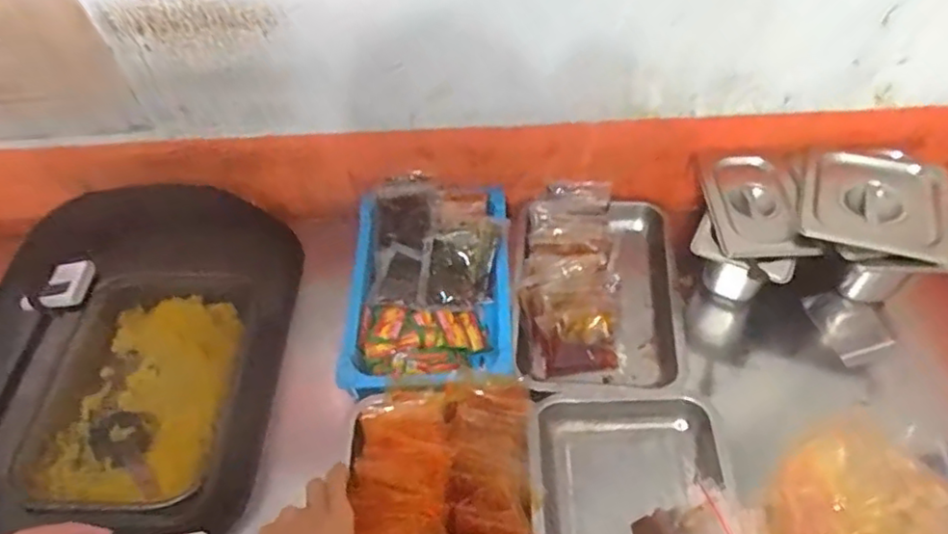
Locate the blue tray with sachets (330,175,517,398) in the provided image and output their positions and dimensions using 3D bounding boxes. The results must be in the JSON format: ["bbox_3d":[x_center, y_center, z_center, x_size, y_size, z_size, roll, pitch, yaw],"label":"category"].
[{"bbox_3d":[-0.058,0.021,0.808,0.205,0.078,0.298,-3,51,2],"label":"blue tray with sachets"}]

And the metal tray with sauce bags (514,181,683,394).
[{"bbox_3d":[0.154,0.019,0.805,0.201,0.079,0.307,0,51,5],"label":"metal tray with sauce bags"}]

